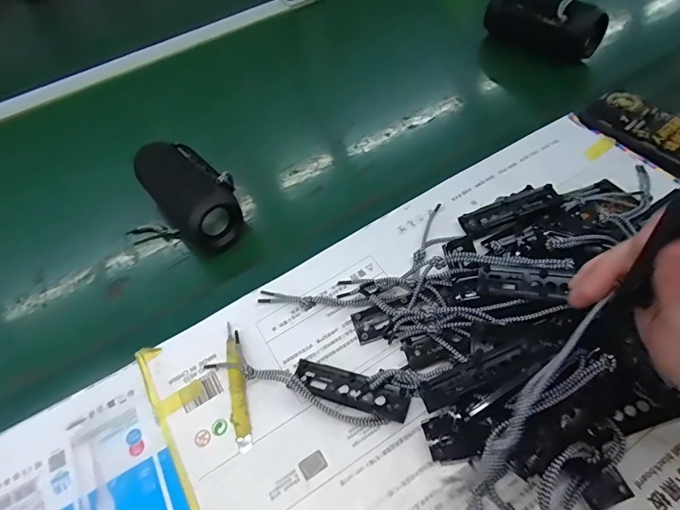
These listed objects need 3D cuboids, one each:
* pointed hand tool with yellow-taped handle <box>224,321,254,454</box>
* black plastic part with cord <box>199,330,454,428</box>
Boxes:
[{"bbox_3d":[-0.089,0.110,0.373,0.014,0.009,0.112,-15,55,-2],"label":"pointed hand tool with yellow-taped handle"},{"bbox_3d":[-0.014,0.104,0.359,0.192,0.017,0.053,6,57,12],"label":"black plastic part with cord"}]

